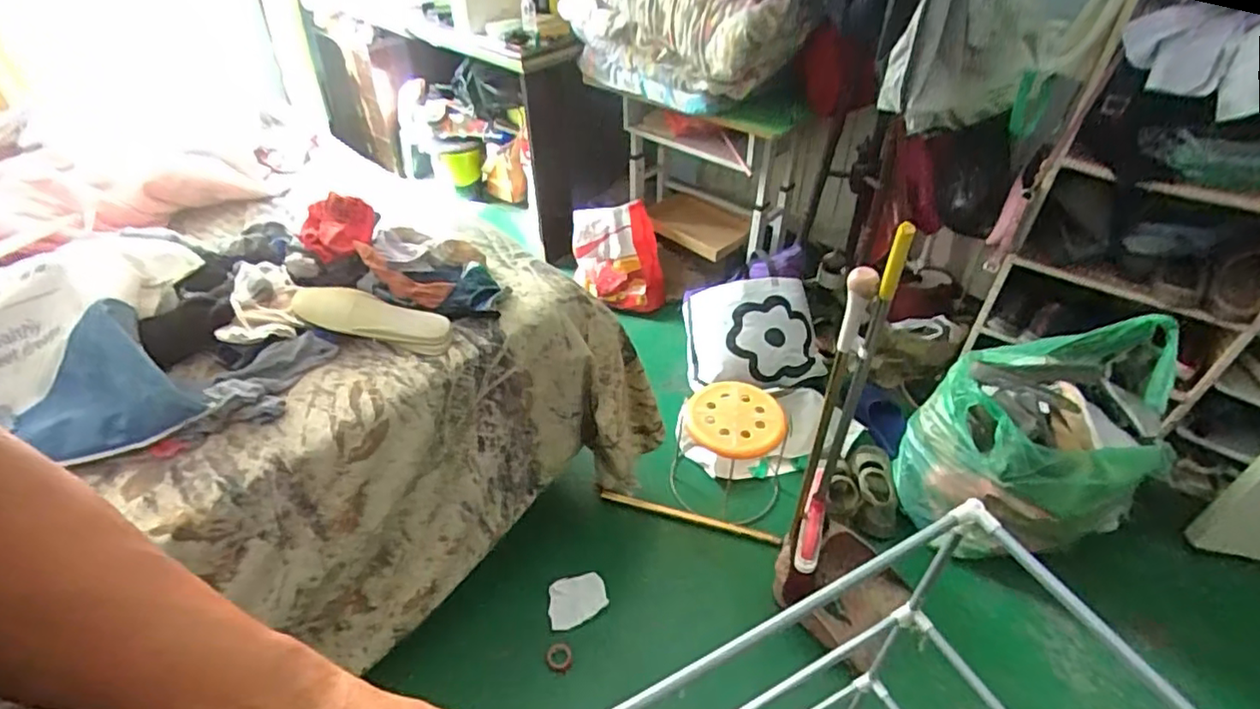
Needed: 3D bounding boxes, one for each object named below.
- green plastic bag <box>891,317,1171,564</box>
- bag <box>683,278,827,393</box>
[{"bbox_3d":[0.903,0.190,1.406,0.484,0.402,0.382,-12,43,-13],"label":"green plastic bag"},{"bbox_3d":[0.330,-0.055,1.709,0.359,0.288,0.098,-7,2,5],"label":"bag"}]

